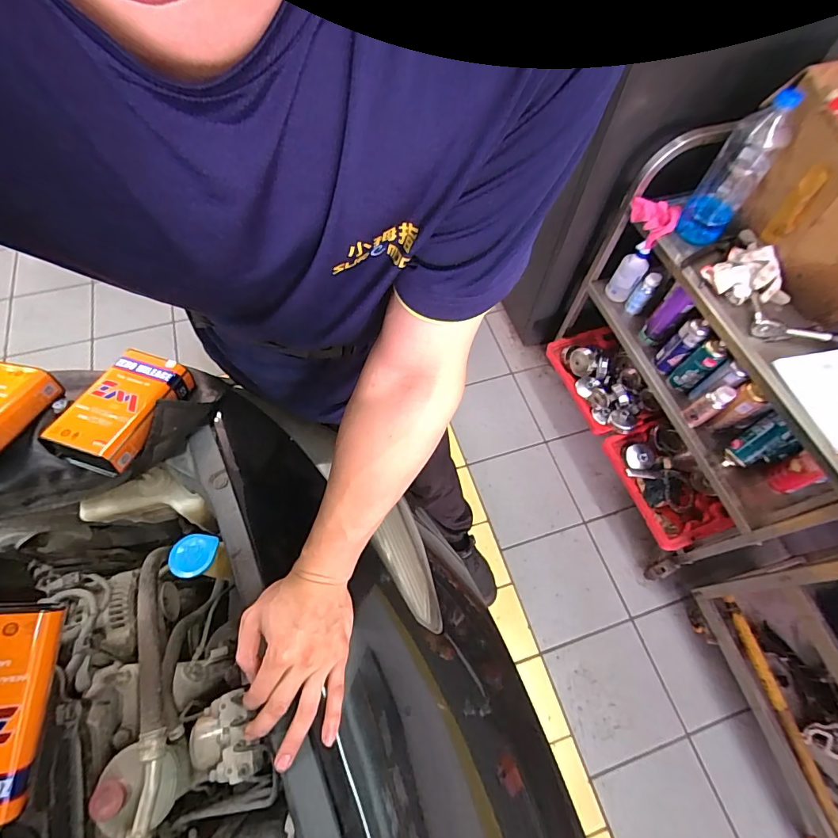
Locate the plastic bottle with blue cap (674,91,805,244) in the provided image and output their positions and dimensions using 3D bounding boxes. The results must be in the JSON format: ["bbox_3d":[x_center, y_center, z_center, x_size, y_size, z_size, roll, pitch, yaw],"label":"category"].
[{"bbox_3d":[0.683,-0.524,0.971,0.101,0.306,0.081,36,67,15],"label":"plastic bottle with blue cap"}]

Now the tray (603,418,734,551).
[{"bbox_3d":[0.733,0.183,1.328,0.237,0.072,0.359,-17,64,-11],"label":"tray"}]

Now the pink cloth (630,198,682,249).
[{"bbox_3d":[0.577,-0.487,1.089,0.096,0.047,0.122,-9,63,-7],"label":"pink cloth"}]

